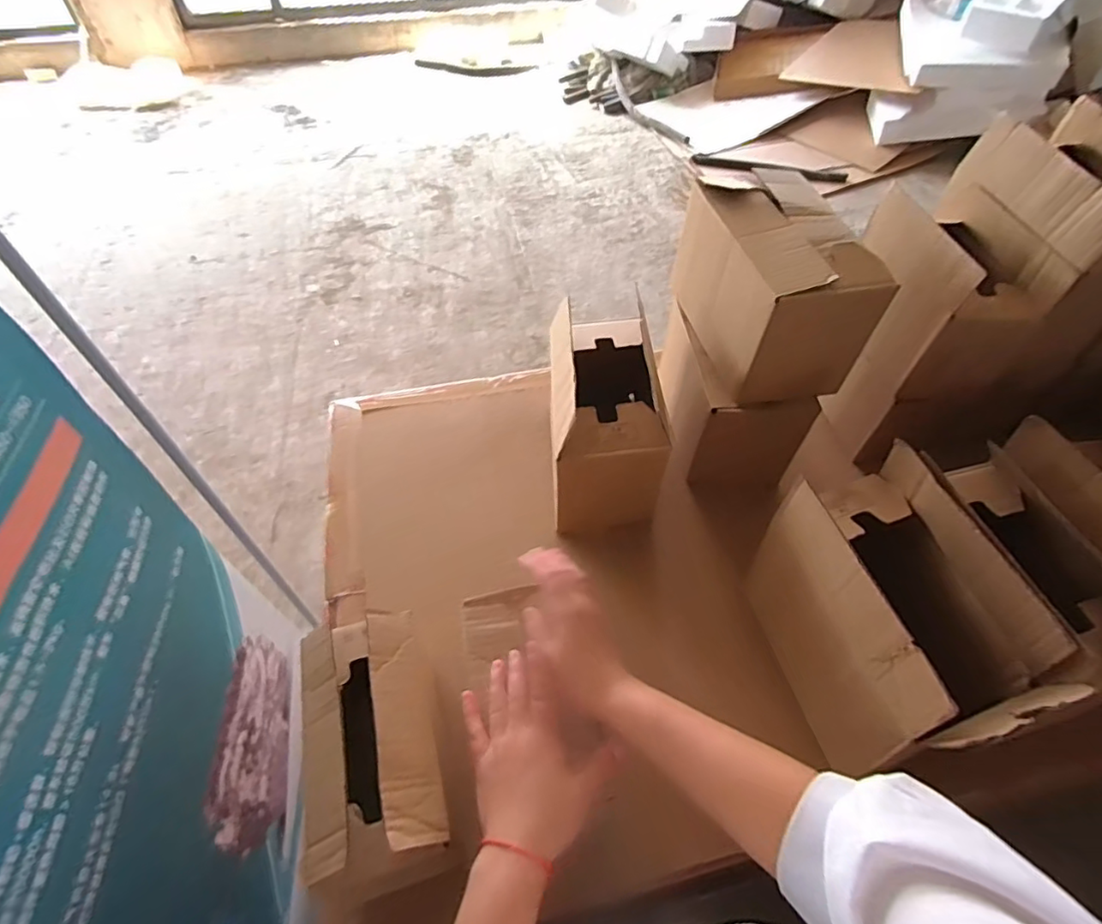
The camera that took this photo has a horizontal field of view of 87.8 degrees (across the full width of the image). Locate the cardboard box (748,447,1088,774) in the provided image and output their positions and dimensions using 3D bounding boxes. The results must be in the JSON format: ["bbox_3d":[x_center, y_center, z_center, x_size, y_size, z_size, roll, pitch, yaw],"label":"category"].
[{"bbox_3d":[0.320,0.130,0.533,0.145,0.160,0.243,-11,52,-8],"label":"cardboard box"}]

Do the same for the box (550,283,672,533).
[{"bbox_3d":[0.067,-0.067,0.701,0.128,0.158,0.242,0,52,0],"label":"box"}]

